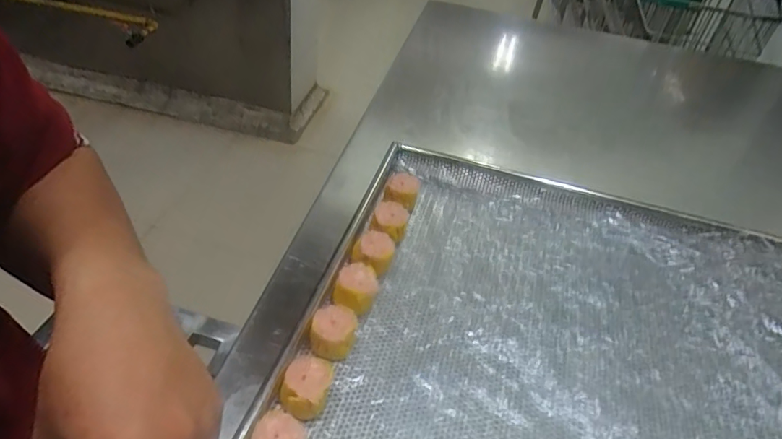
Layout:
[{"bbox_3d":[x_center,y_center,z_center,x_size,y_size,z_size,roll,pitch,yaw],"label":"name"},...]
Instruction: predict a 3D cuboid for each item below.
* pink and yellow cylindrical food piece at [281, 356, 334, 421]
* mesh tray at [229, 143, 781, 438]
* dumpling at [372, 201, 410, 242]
[{"bbox_3d":[-0.062,0.129,0.367,0.033,0.033,0.042,11,43,4],"label":"pink and yellow cylindrical food piece"},{"bbox_3d":[0.247,0.121,0.430,0.635,0.035,0.423,15,44,9],"label":"mesh tray"},{"bbox_3d":[-0.002,0.008,0.515,0.035,0.028,0.047,12,43,5],"label":"dumpling"}]

